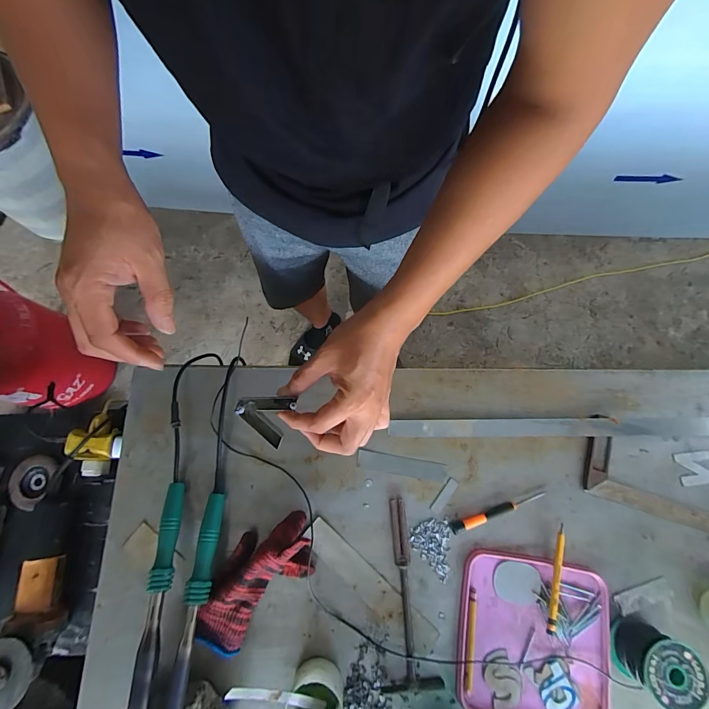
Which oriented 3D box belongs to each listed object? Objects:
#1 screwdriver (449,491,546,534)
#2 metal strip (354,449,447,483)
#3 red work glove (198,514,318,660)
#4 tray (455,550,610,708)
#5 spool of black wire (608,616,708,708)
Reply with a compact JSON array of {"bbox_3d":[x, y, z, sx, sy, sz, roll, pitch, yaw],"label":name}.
[{"bbox_3d":[0.199,0.218,0.501,0.140,0.013,0.014,-18,75,-6],"label":"screwdriver"},{"bbox_3d":[0.068,0.161,0.524,0.125,0.004,0.026,10,74,2],"label":"metal strip"},{"bbox_3d":[-0.130,0.292,0.470,0.188,0.045,0.094,-44,79,-12],"label":"red work glove"},{"bbox_3d":[0.229,0.366,0.467,0.186,0.011,0.185,10,74,2],"label":"tray"},{"bbox_3d":[0.361,0.368,0.436,0.068,0.064,0.067,0,74,0],"label":"spool of black wire"}]

